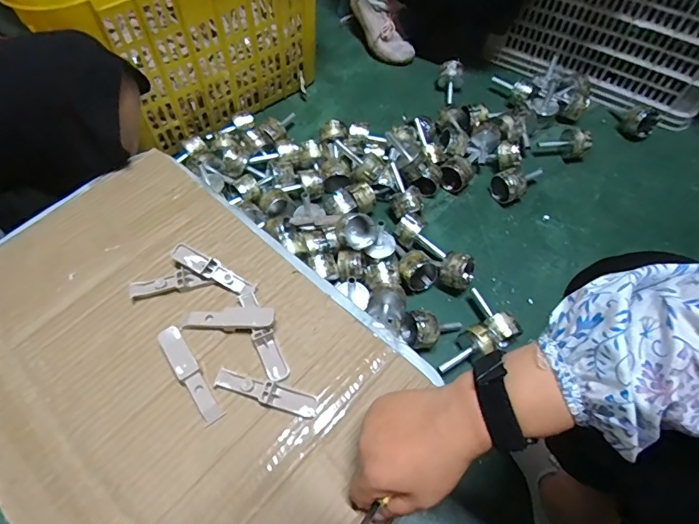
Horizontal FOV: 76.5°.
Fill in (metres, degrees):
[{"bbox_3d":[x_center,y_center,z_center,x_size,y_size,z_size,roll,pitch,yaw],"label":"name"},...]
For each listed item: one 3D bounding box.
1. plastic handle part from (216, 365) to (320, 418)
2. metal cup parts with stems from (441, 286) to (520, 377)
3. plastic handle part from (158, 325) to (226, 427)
[{"bbox_3d":[-0.078,0.123,0.416,0.098,0.011,0.021,16,61,9],"label":"plastic handle part"},{"bbox_3d":[0.195,0.124,0.732,0.154,0.066,0.105,-35,66,-19],"label":"metal cup parts with stems"},{"bbox_3d":[-0.151,0.106,0.420,0.022,0.007,0.100,-28,72,-29],"label":"plastic handle part"}]

